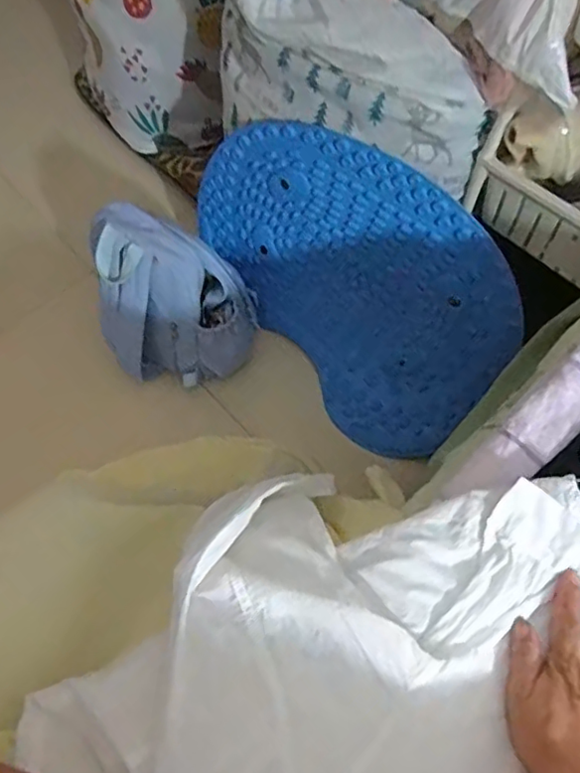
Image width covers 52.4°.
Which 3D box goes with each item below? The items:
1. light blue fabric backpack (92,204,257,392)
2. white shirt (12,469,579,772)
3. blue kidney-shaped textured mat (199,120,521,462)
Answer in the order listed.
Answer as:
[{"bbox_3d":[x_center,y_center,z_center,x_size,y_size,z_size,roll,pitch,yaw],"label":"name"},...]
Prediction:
[{"bbox_3d":[-0.192,-0.145,0.983,0.252,0.275,0.166,4,62,4],"label":"light blue fabric backpack"},{"bbox_3d":[0.072,0.204,0.410,0.417,0.106,0.345,-35,66,-15],"label":"white shirt"},{"bbox_3d":[0.068,-0.174,0.979,0.601,0.464,0.111,35,52,16],"label":"blue kidney-shaped textured mat"}]

